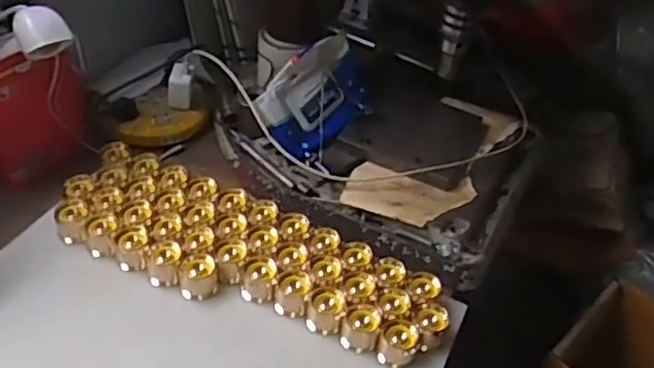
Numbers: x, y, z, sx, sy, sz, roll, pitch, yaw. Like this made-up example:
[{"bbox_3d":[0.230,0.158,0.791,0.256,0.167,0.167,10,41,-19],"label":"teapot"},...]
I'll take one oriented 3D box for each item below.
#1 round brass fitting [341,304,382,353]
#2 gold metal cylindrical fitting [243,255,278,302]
[{"bbox_3d":[0.036,0.154,0.677,0.040,0.032,0.042,4,43,-3],"label":"round brass fitting"},{"bbox_3d":[-0.076,0.109,0.712,0.036,0.043,0.039,4,43,-3],"label":"gold metal cylindrical fitting"}]

